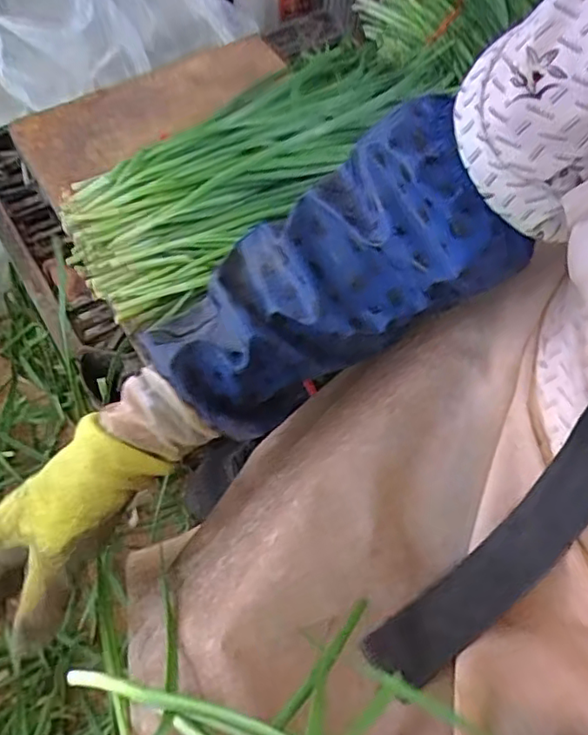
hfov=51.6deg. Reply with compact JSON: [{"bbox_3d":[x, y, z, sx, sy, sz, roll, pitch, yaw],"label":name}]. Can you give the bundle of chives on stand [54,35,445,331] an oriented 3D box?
[{"bbox_3d":[-0.028,-0.201,0.562,0.125,0.070,0.398,39,66,17],"label":"bundle of chives on stand"}]

